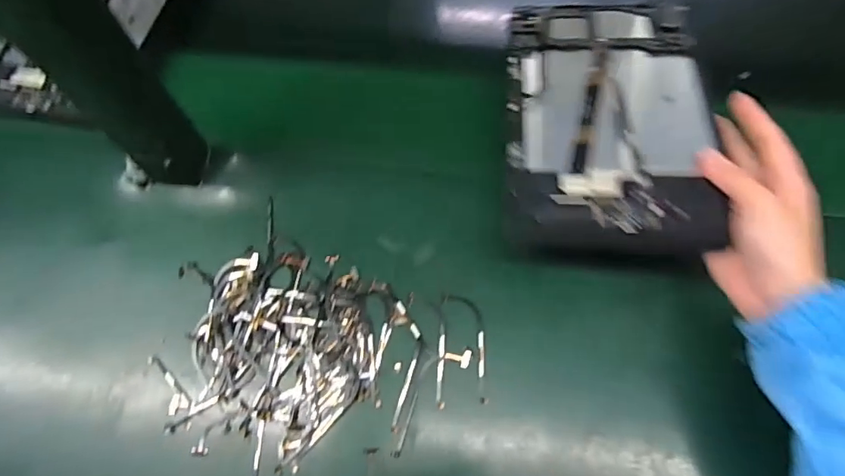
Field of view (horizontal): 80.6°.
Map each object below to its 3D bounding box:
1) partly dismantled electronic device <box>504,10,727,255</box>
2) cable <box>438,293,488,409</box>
[{"bbox_3d":[0.143,-0.096,0.384,0.149,0.041,0.250,5,66,5],"label":"partly dismantled electronic device"},{"bbox_3d":[0.028,0.082,0.372,0.036,0.004,0.082,-2,65,2],"label":"cable"}]

